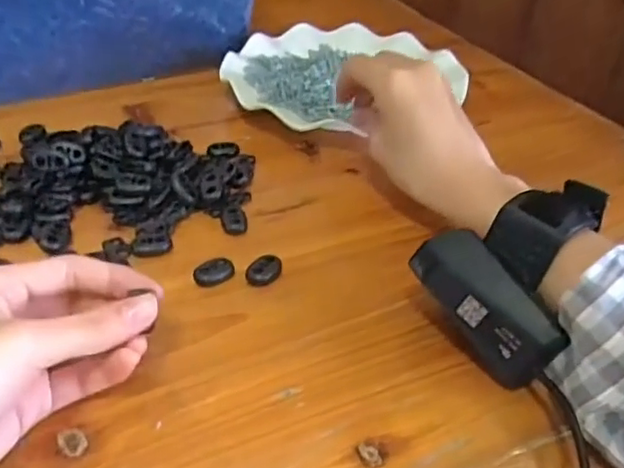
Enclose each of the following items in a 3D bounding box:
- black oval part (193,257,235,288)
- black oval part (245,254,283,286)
[{"bbox_3d":[-0.051,0.020,0.326,0.022,0.006,0.014,-25,47,-31],"label":"black oval part"},{"bbox_3d":[-0.025,0.019,0.329,0.015,0.006,0.020,19,41,19],"label":"black oval part"}]

